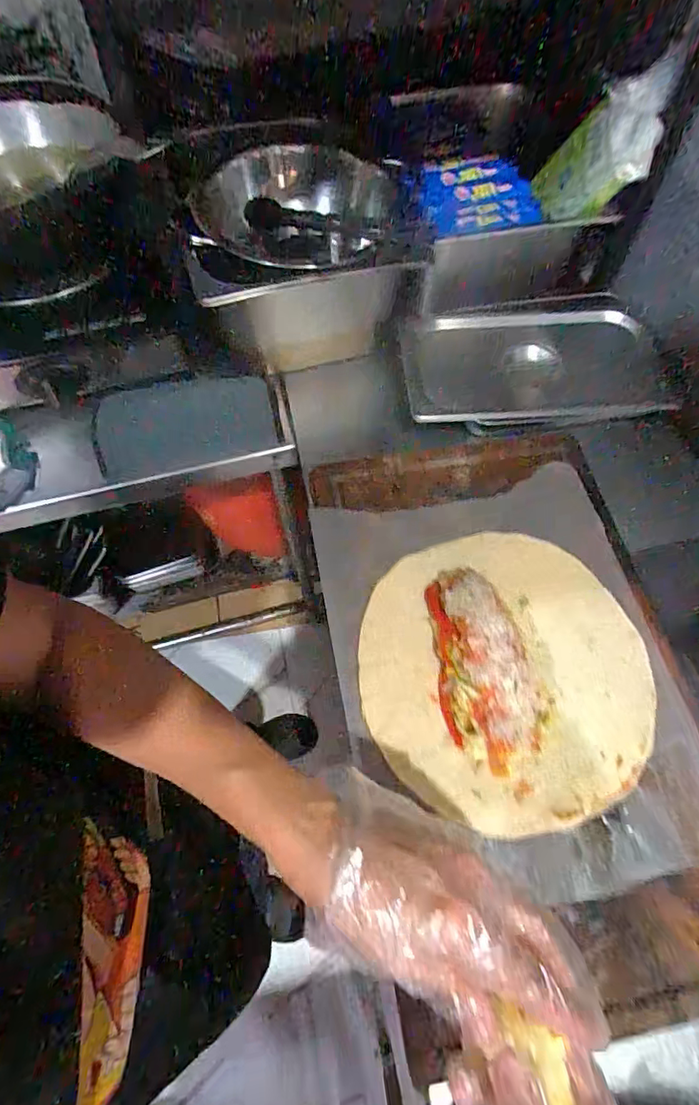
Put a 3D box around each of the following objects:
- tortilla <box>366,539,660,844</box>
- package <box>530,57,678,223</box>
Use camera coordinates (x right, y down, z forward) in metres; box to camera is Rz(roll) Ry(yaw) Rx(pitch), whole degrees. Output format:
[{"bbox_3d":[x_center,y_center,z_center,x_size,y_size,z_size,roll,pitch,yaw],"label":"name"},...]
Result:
[{"bbox_3d":[0.137,0.094,0.418,0.248,0.056,0.245,-5,64,-2],"label":"tortilla"},{"bbox_3d":[0.284,-0.453,0.554,0.033,0.168,0.095,-22,92,-27],"label":"package"}]

